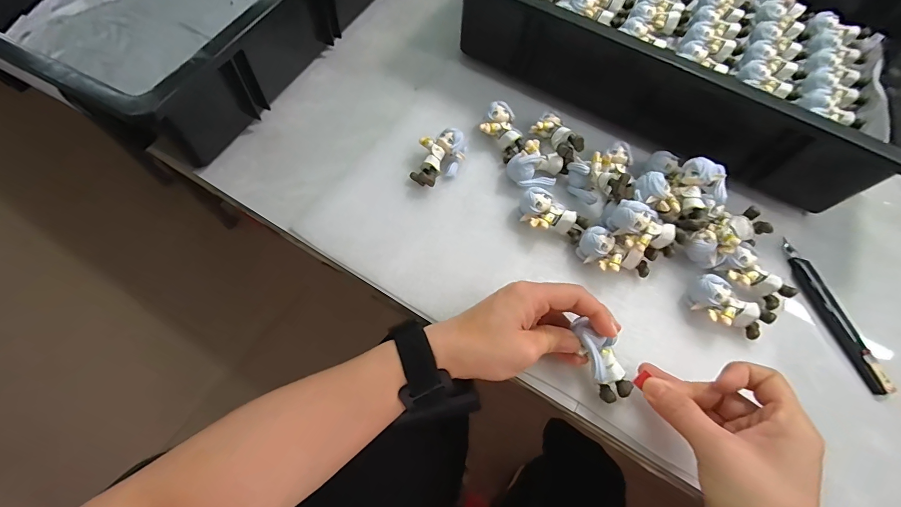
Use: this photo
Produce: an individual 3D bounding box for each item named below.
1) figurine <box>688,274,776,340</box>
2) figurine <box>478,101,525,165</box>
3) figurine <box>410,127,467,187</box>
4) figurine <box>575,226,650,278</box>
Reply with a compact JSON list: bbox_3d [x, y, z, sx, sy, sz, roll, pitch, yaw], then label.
[{"bbox_3d":[0.228,0.047,0.310,0.062,0.027,0.030,28,67,9],"label":"figurine"},{"bbox_3d":[0.054,-0.122,0.380,0.050,0.028,0.039,42,70,15],"label":"figurine"},{"bbox_3d":[-0.012,-0.090,0.360,0.039,0.031,0.057,25,66,8],"label":"figurine"},{"bbox_3d":[0.141,0.004,0.326,0.062,0.029,0.026,25,66,8],"label":"figurine"}]

